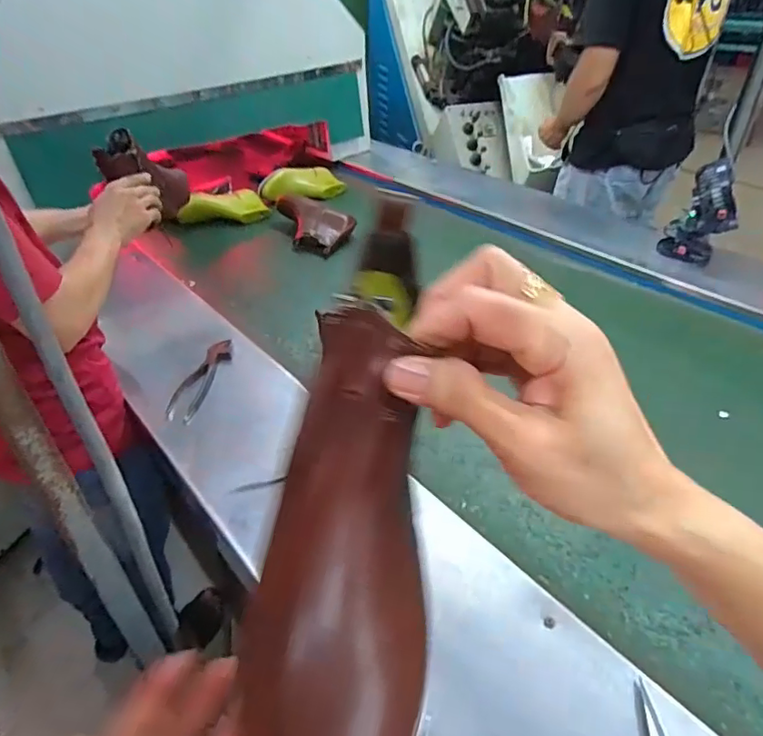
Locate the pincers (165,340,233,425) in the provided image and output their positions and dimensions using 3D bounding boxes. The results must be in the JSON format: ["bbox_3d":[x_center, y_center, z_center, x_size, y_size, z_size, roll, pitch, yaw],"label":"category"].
[{"bbox_3d":[-0.300,0.015,0.895,0.049,0.034,0.177,5,39,10],"label":"pincers"}]

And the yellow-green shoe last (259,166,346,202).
[{"bbox_3d":[-0.235,-0.537,1.577,0.249,0.068,0.113,-16,40,-17],"label":"yellow-green shoe last"}]

